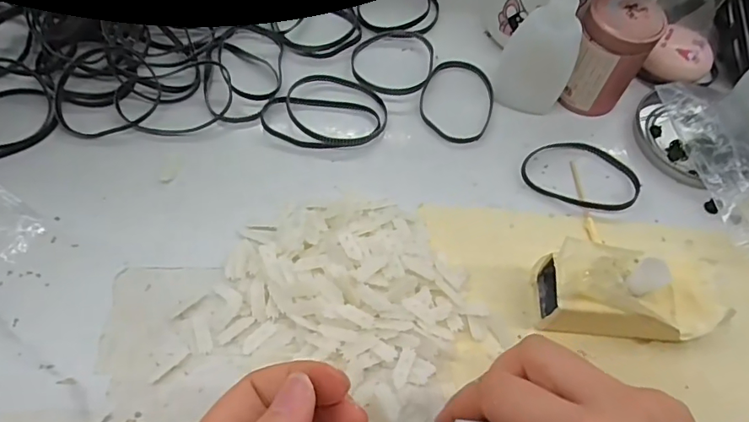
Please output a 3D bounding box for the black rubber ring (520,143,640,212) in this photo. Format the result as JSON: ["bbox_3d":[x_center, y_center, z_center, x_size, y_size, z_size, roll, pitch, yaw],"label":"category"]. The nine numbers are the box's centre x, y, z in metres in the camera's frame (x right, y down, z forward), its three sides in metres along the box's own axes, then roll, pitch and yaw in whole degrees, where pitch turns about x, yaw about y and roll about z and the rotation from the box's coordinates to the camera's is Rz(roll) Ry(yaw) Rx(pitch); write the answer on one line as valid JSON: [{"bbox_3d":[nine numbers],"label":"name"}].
[{"bbox_3d":[0.128,-0.024,0.317,0.070,0.007,0.050,22,61,9],"label":"black rubber ring"}]

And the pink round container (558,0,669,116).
[{"bbox_3d":[0.145,-0.097,0.326,0.043,0.067,0.037,25,62,10],"label":"pink round container"}]

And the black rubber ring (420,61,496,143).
[{"bbox_3d":[0.056,-0.075,0.340,0.049,0.007,0.065,24,61,10],"label":"black rubber ring"}]

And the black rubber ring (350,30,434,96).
[{"bbox_3d":[0.013,-0.104,0.353,0.056,0.006,0.065,8,60,1],"label":"black rubber ring"}]

